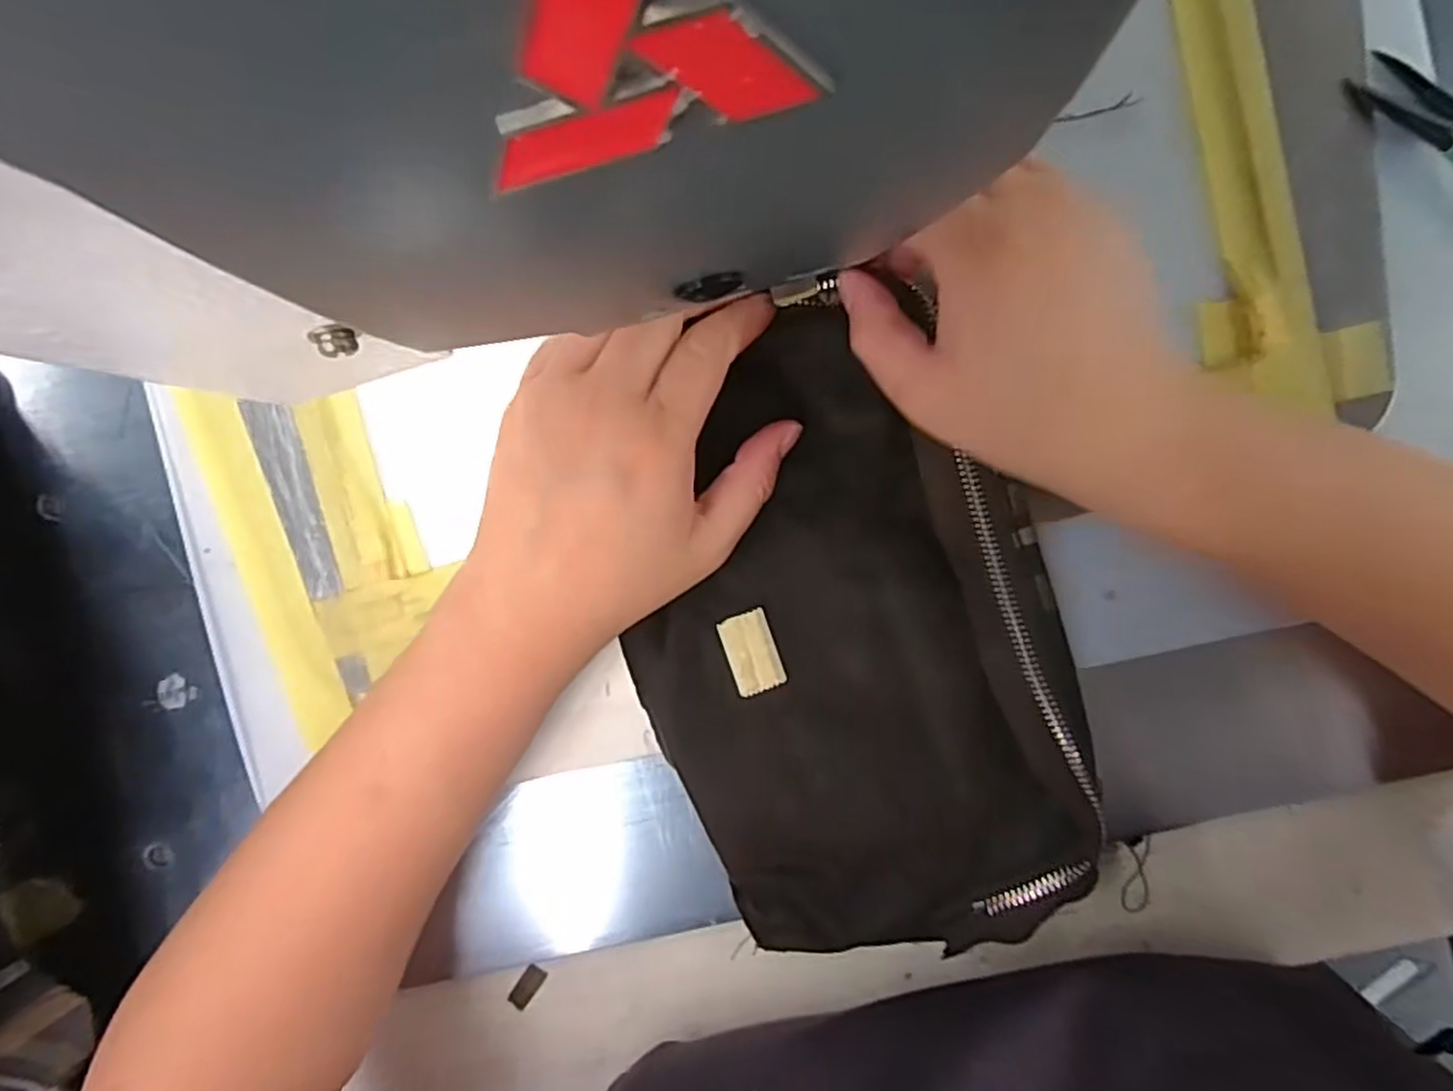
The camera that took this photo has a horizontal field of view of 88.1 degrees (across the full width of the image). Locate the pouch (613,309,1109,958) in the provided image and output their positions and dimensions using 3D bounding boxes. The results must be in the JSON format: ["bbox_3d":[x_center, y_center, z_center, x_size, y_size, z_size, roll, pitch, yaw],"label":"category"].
[{"bbox_3d":[0.044,0.039,0.280,0.144,0.019,0.230,-18,90,5],"label":"pouch"}]

